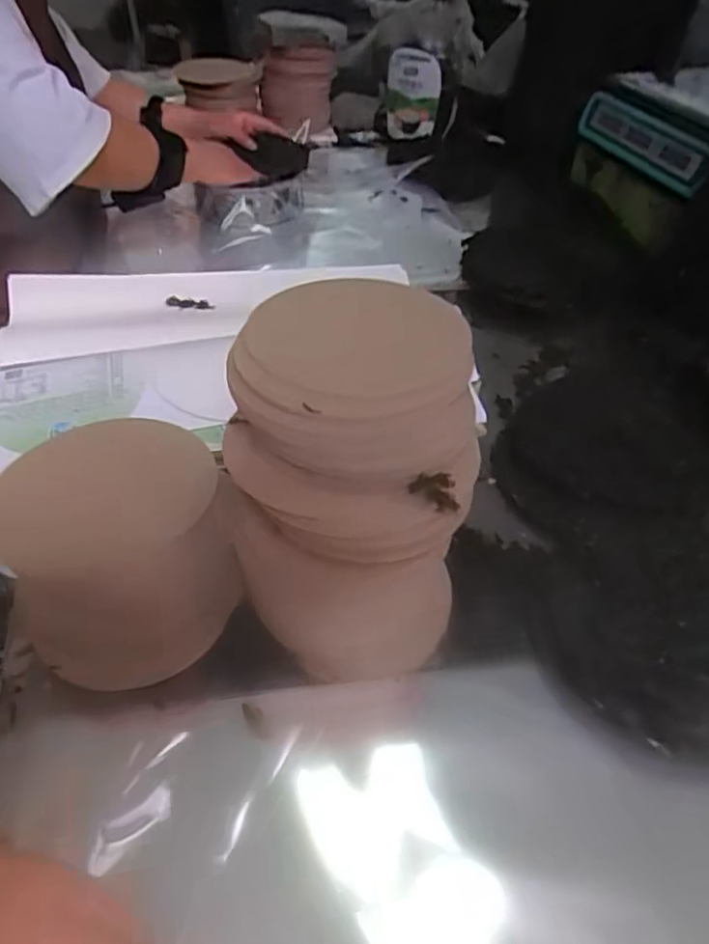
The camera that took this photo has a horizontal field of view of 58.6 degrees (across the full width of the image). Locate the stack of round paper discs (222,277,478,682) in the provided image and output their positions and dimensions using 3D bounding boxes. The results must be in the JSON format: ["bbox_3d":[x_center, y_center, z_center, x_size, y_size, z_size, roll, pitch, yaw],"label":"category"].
[{"bbox_3d":[-0.005,0.007,0.434,0.150,0.236,0.168,-5,45,-6],"label":"stack of round paper discs"}]

